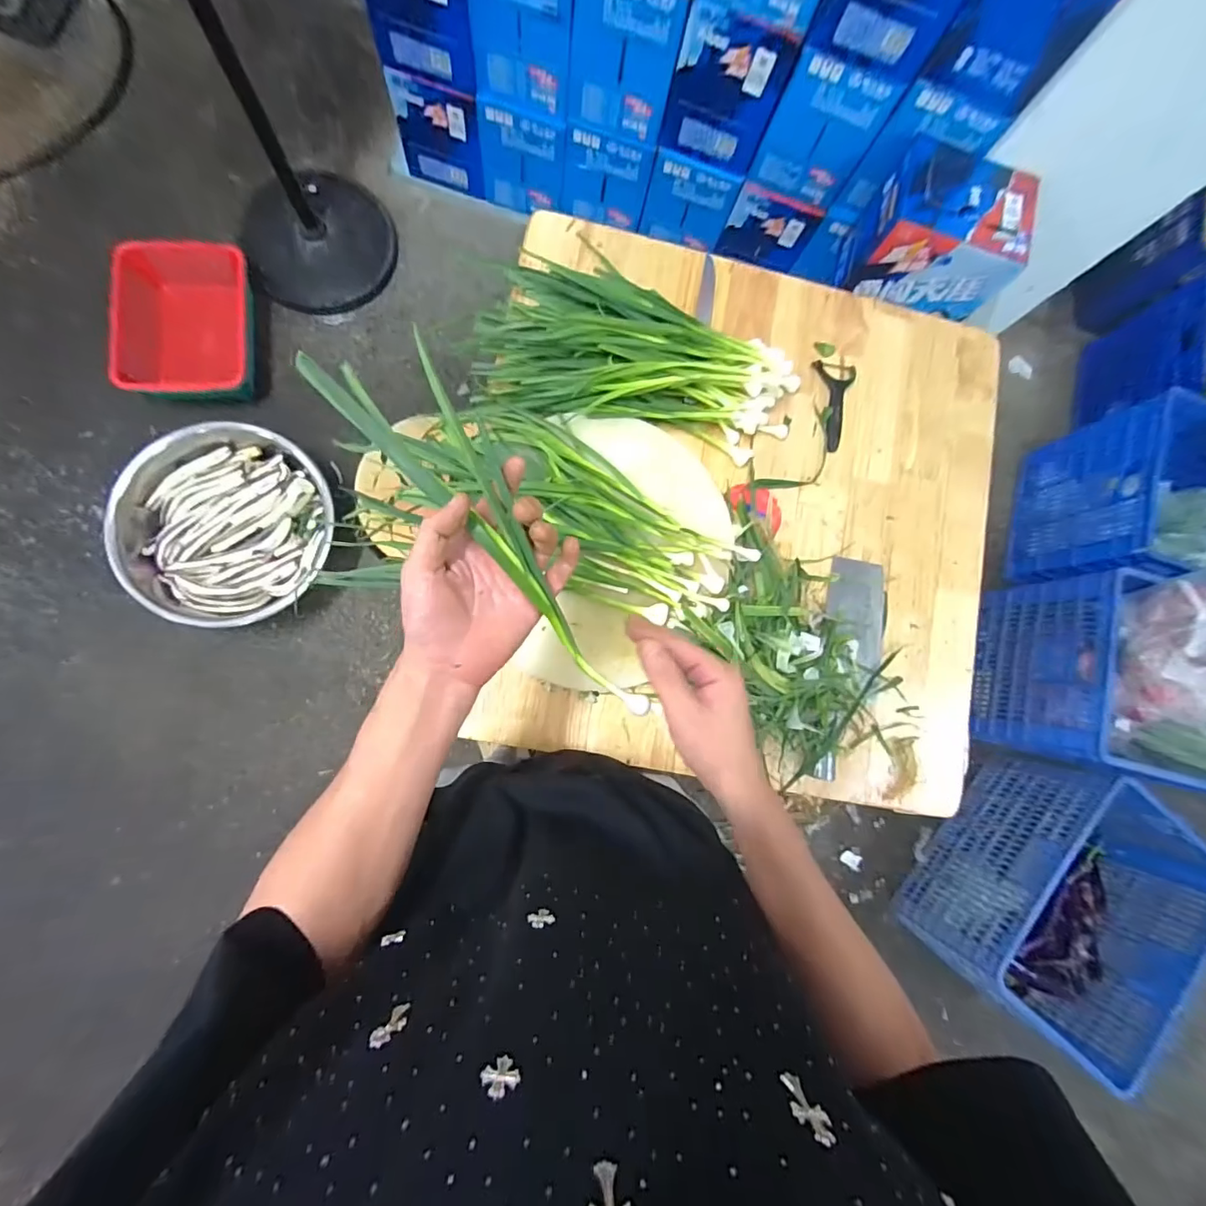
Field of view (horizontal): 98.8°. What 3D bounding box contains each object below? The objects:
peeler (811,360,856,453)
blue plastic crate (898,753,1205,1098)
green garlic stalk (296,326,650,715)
[{"bbox_3d":[0.352,-0.299,0.785,0.067,0.015,0.138,5,85,-6],"label":"peeler"},{"bbox_3d":[1.168,0.754,1.326,0.452,0.310,0.575,35,80,-2],"label":"blue plastic crate"},{"bbox_3d":[-0.070,-0.046,0.385,0.072,0.029,0.345,-39,101,-8],"label":"green garlic stalk"}]

